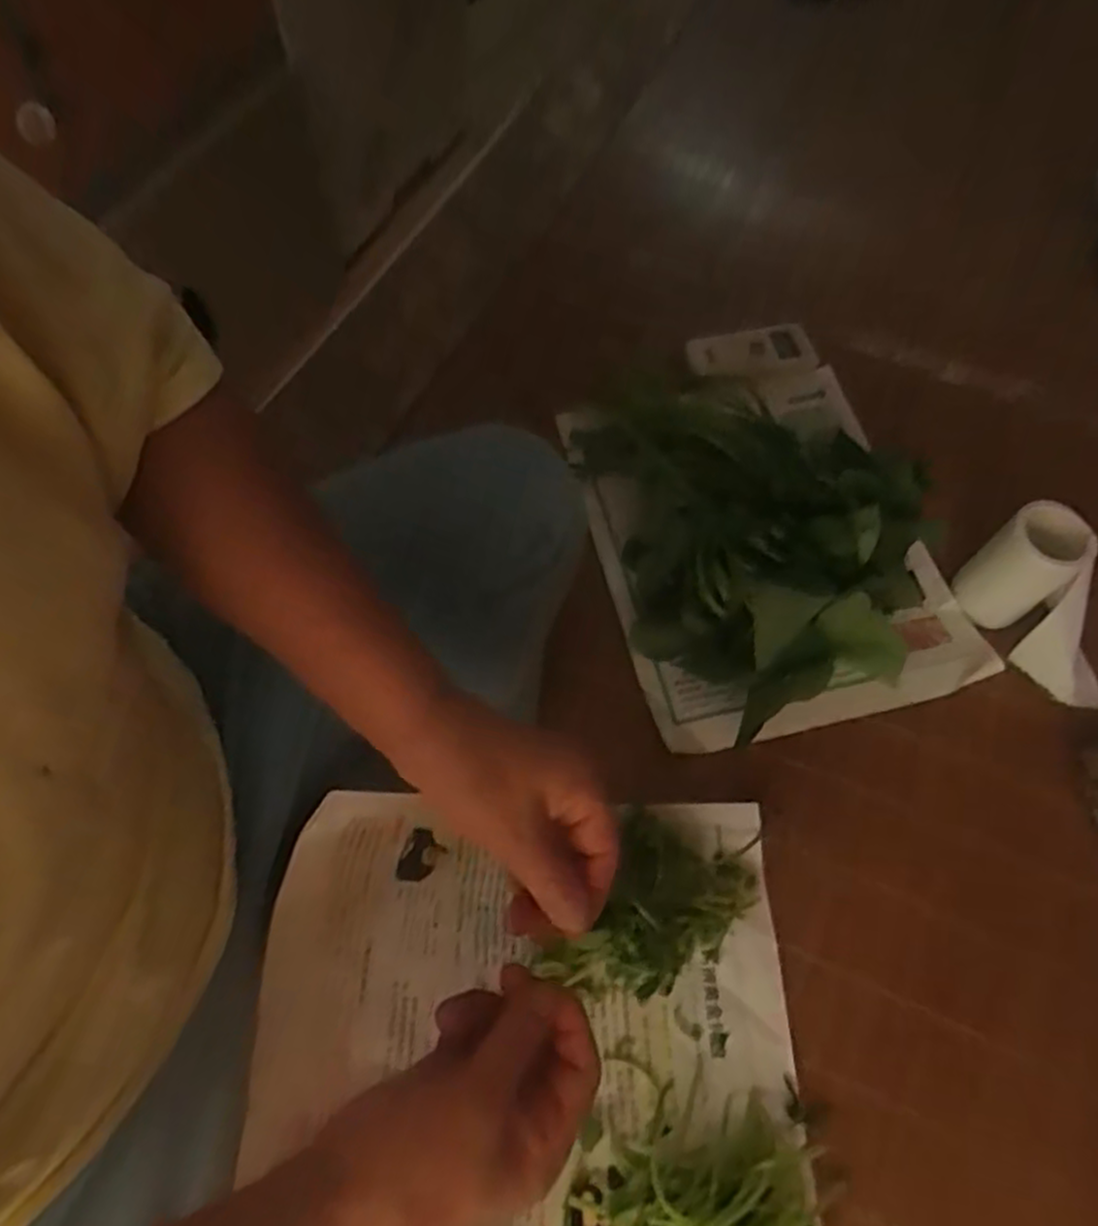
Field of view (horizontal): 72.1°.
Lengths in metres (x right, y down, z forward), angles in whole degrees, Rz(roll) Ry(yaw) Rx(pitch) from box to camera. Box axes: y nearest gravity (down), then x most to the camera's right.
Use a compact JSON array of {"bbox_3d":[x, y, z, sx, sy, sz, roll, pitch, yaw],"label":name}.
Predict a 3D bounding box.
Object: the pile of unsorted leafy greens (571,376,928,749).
[{"bbox_3d":[0.161,-0.080,0.592,0.207,0.123,0.299,-10,64,-8],"label":"pile of unsorted leafy greens"}]

